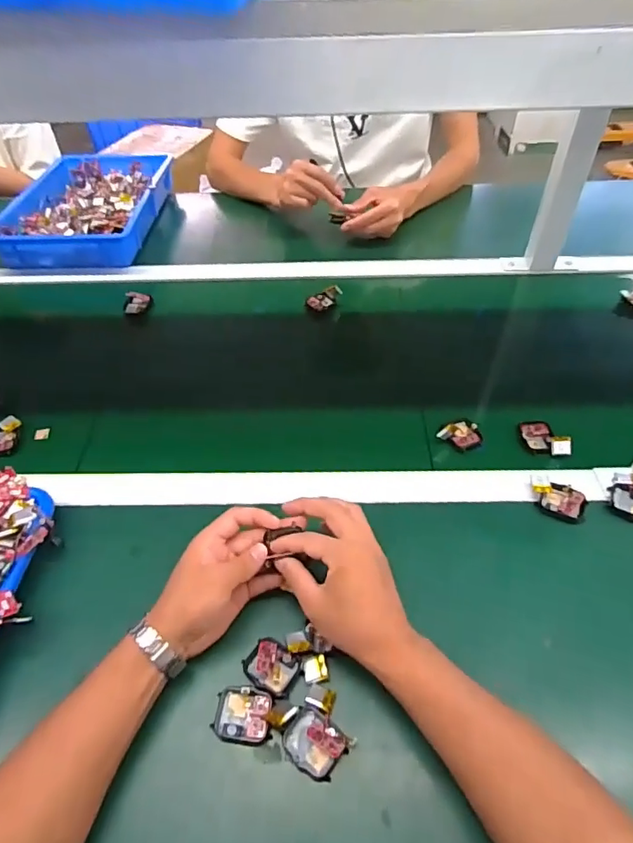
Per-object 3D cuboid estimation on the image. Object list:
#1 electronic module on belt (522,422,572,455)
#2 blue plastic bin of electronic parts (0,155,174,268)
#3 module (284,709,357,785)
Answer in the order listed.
[{"bbox_3d":[0.268,0.017,0.596,0.056,0.016,0.045,17,52,17],"label":"electronic module on belt"},{"bbox_3d":[-0.431,-0.418,0.977,0.256,0.054,0.371,0,49,4],"label":"blue plastic bin of electronic parts"},{"bbox_3d":[-0.001,0.253,0.402,0.048,0.016,0.039,31,57,27],"label":"module"}]

